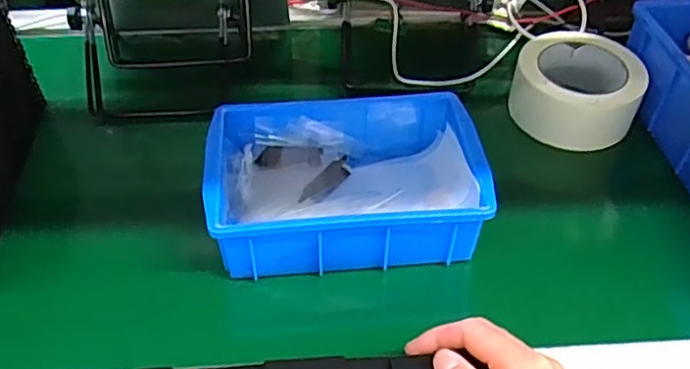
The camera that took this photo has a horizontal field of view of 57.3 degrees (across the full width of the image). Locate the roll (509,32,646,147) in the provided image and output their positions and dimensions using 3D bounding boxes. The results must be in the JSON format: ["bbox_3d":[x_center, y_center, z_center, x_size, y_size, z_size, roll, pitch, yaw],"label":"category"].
[{"bbox_3d":[0.210,-0.091,0.576,0.108,0.051,0.109,0,47,0],"label":"roll"}]

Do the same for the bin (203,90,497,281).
[{"bbox_3d":[0.000,-0.006,0.489,0.195,0.059,0.137,-5,47,-5],"label":"bin"}]

